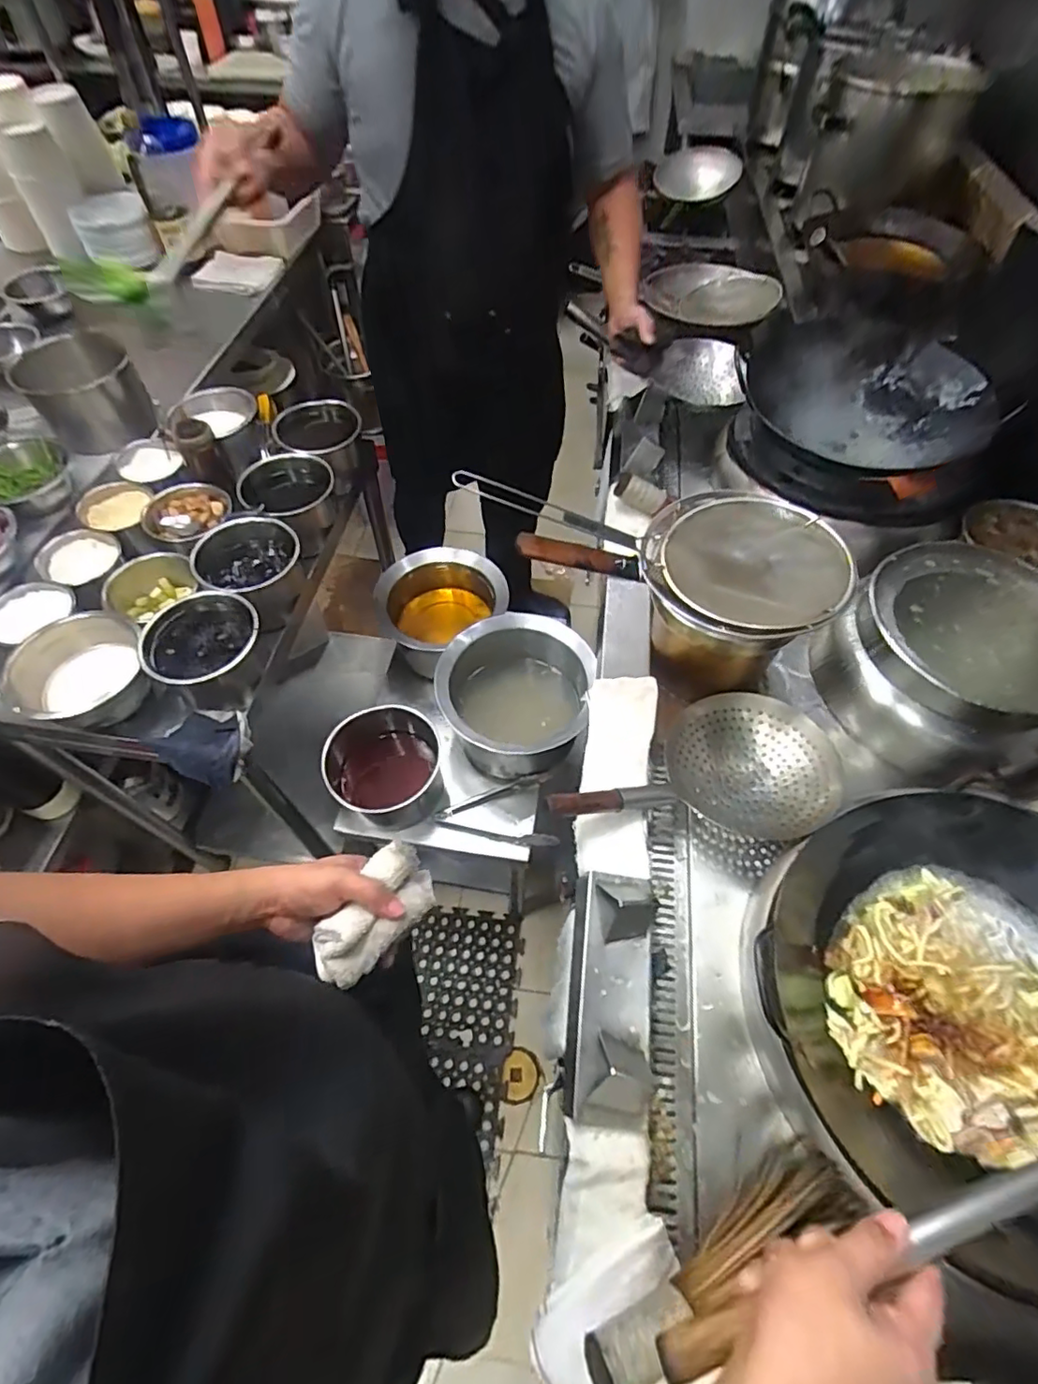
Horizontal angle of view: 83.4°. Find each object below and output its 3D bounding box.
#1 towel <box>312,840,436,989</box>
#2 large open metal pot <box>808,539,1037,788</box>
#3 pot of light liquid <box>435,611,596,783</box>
[{"bbox_3d":[-0.131,0.203,0.534,0.070,0.037,0.128,28,59,15],"label":"towel"},{"bbox_3d":[0.653,-0.044,0.886,0.265,0.210,0.323,-34,65,-20],"label":"large open metal pot"},{"bbox_3d":[-0.010,0.009,1.077,0.262,0.181,0.265,1,58,-1],"label":"pot of light liquid"}]

